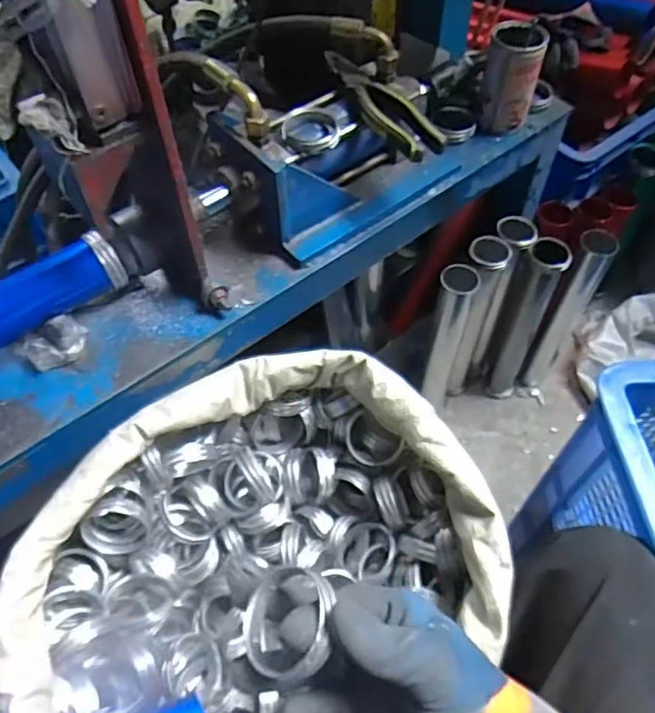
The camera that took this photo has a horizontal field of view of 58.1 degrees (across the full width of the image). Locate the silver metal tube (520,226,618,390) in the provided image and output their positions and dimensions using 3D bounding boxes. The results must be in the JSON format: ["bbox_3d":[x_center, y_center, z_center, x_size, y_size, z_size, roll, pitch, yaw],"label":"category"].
[{"bbox_3d":[0.397,-0.063,1.005,0.054,0.353,0.066,30,61,19],"label":"silver metal tube"}]

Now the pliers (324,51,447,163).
[{"bbox_3d":[0.053,-0.272,0.627,0.047,0.017,0.194,-25,59,-16],"label":"pliers"}]

